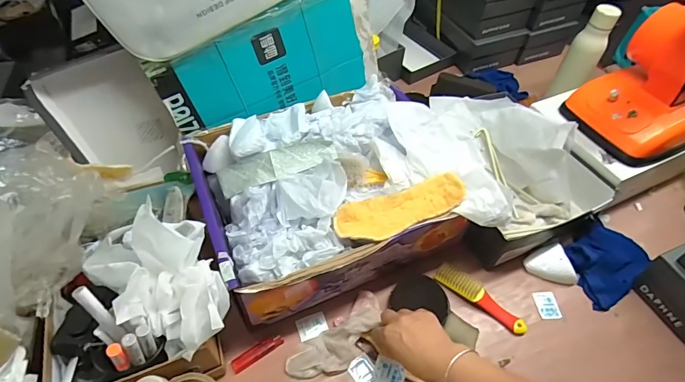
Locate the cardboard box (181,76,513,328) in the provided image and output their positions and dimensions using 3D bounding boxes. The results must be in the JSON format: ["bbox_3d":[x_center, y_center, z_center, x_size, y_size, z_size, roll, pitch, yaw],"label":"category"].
[{"bbox_3d":[-0.011,-0.012,0.667,0.418,0.155,0.325,-14,53,-14],"label":"cardboard box"}]

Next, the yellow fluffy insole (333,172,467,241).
[{"bbox_3d":[0.086,0.025,0.591,0.200,0.027,0.068,-19,55,-17],"label":"yellow fluffy insole"}]

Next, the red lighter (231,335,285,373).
[{"bbox_3d":[-0.125,0.236,0.596,0.078,0.009,0.021,-27,57,-22],"label":"red lighter"}]

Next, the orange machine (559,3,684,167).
[{"bbox_3d":[0.543,-0.189,0.692,0.190,0.198,0.183,-24,56,-21],"label":"orange machine"}]

